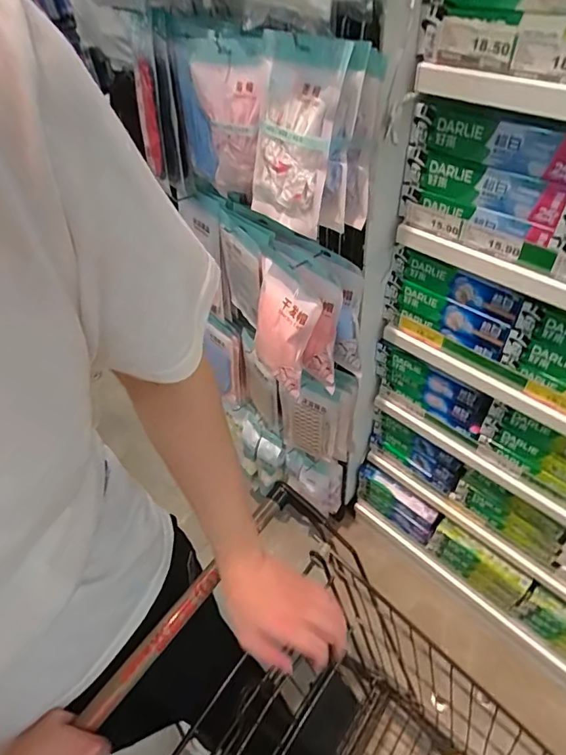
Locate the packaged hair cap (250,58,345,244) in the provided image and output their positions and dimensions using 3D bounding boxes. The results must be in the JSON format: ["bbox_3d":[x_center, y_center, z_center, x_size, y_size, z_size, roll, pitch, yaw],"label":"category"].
[{"bbox_3d":[0.006,-0.275,0.549,0.021,0.175,0.129,-18,45,-35],"label":"packaged hair cap"}]

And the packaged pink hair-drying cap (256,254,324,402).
[{"bbox_3d":[-0.007,-0.084,0.764,0.065,0.170,0.151,-29,53,-18],"label":"packaged pink hair-drying cap"}]

